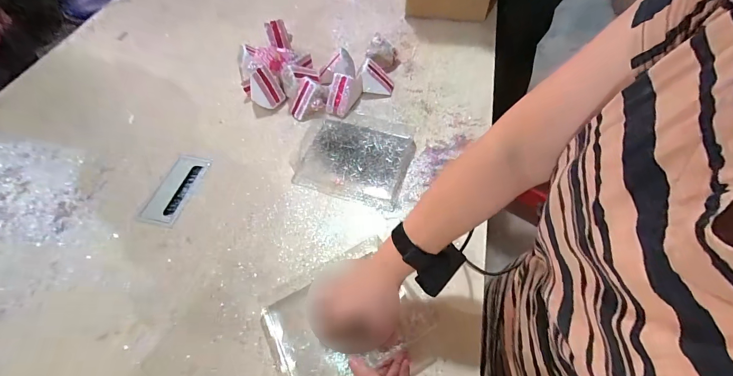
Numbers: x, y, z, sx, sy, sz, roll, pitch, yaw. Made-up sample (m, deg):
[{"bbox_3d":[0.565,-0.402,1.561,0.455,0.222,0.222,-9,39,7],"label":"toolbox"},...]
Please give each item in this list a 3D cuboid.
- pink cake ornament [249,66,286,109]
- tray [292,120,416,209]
[{"bbox_3d":[-0.220,-0.218,0.738,0.063,0.080,0.047,-39,64,-21],"label":"pink cake ornament"},{"bbox_3d":[-0.027,-0.061,0.672,0.219,0.014,0.181,14,59,10],"label":"tray"}]

